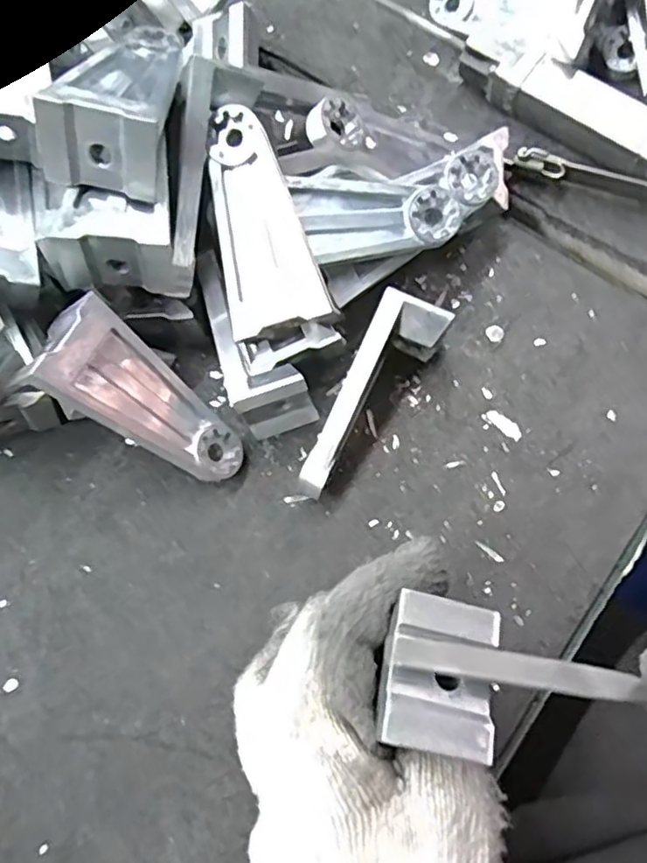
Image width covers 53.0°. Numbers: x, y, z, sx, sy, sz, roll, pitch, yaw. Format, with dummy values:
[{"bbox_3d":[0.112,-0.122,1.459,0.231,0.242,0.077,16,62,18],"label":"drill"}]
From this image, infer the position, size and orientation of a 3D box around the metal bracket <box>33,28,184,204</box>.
[{"bbox_3d":[-0.080,-0.141,0.265,0.045,0.035,0.092,5,59,2],"label":"metal bracket"}]

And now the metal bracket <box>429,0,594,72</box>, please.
[{"bbox_3d":[0.095,-0.216,0.340,0.092,0.027,0.047,21,93,25],"label":"metal bracket"}]

